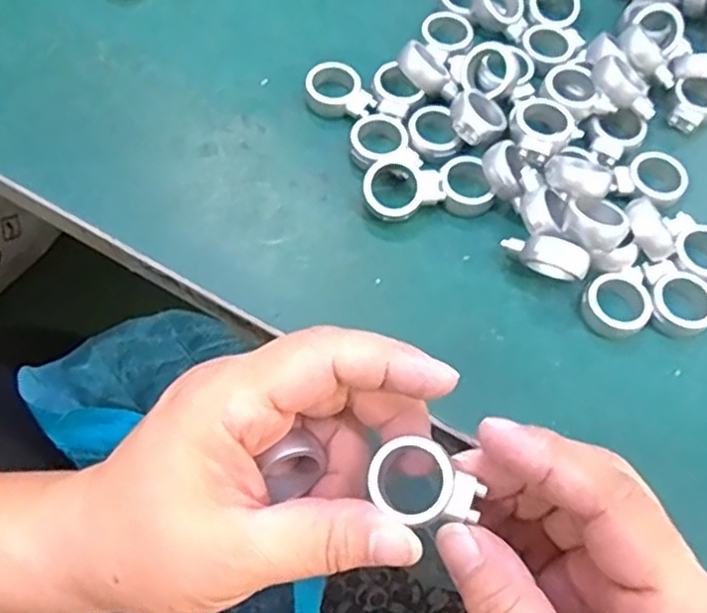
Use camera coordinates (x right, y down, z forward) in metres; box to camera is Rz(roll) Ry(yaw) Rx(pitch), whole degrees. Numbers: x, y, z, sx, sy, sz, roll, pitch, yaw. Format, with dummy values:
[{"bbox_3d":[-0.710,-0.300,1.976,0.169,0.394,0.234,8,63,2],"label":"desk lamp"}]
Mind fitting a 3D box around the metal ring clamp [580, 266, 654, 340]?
[{"bbox_3d":[0.106,0.000,0.279,0.027,0.010,0.026,1,64,-2],"label":"metal ring clamp"}]

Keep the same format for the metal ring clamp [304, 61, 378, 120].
[{"bbox_3d":[-0.007,-0.097,0.320,0.024,0.012,0.033,-30,69,-16],"label":"metal ring clamp"}]

